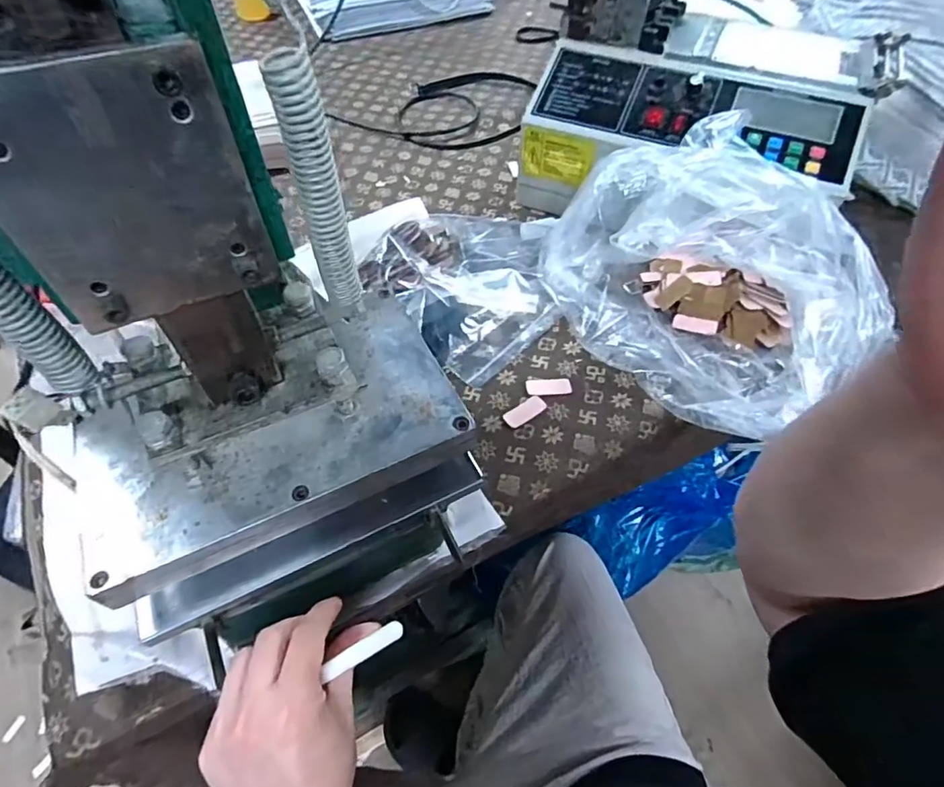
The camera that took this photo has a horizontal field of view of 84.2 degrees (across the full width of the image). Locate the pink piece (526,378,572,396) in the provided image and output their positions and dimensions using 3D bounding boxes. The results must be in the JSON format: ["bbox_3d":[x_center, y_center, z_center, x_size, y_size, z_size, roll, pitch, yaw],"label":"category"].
[{"bbox_3d":[0.089,-0.009,0.607,0.052,0.004,0.024,-5,56,-5],"label":"pink piece"}]

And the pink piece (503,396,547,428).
[{"bbox_3d":[0.060,0.020,0.586,0.049,0.004,0.023,-30,61,-20],"label":"pink piece"}]

